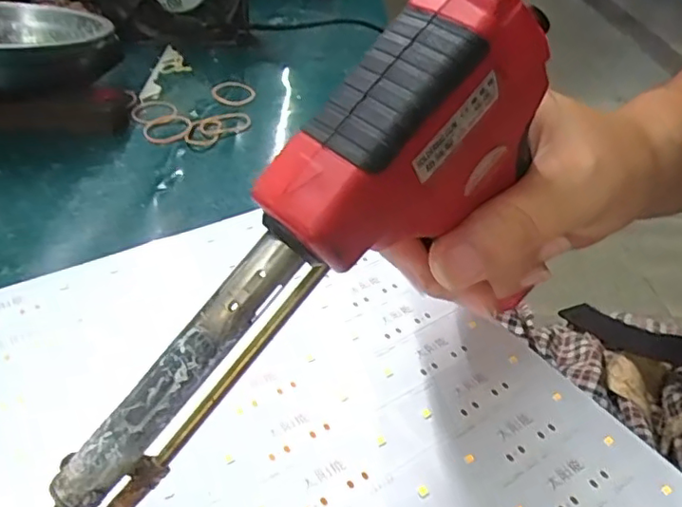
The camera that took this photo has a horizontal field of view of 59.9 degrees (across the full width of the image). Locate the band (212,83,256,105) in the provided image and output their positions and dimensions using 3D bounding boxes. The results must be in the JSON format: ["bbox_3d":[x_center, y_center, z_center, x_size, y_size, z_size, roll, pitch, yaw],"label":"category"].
[{"bbox_3d":[-0.080,-0.121,0.446,0.032,0.004,0.043,-12,42,-18],"label":"band"}]

